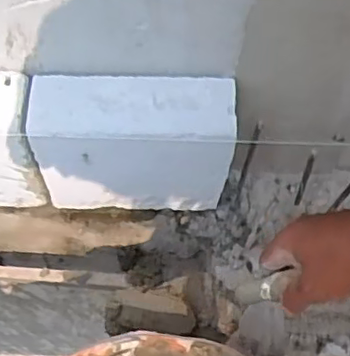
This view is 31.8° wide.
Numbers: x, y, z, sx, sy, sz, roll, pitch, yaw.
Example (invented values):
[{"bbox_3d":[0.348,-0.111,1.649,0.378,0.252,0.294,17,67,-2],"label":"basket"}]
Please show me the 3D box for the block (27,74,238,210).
[{"bbox_3d":[-0.047,-0.033,0.734,0.216,0.185,0.077,1,61,-1],"label":"block"}]

